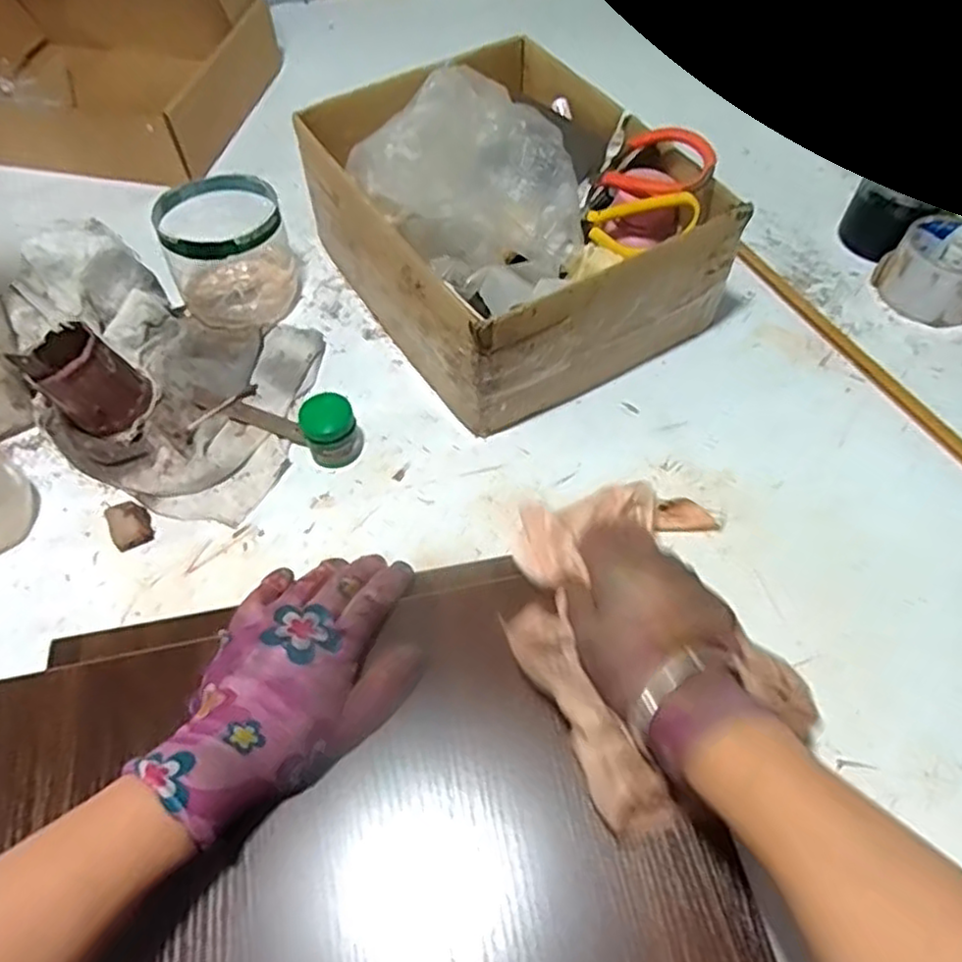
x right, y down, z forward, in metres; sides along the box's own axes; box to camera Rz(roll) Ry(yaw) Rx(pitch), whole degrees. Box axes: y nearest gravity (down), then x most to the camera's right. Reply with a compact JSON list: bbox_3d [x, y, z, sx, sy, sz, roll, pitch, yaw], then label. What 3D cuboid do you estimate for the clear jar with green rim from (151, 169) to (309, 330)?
[{"bbox_3d":[-0.215,-0.195,0.603,0.101,0.089,0.096,0,56,0],"label":"clear jar with green rim"}]

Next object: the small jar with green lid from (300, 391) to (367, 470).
[{"bbox_3d":[-0.112,-0.037,0.531,0.042,0.049,0.035,-22,59,-15],"label":"small jar with green lid"}]

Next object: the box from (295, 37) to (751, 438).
[{"bbox_3d":[0.023,-0.239,0.588,0.262,0.168,0.319,-28,61,-18],"label":"box"}]

